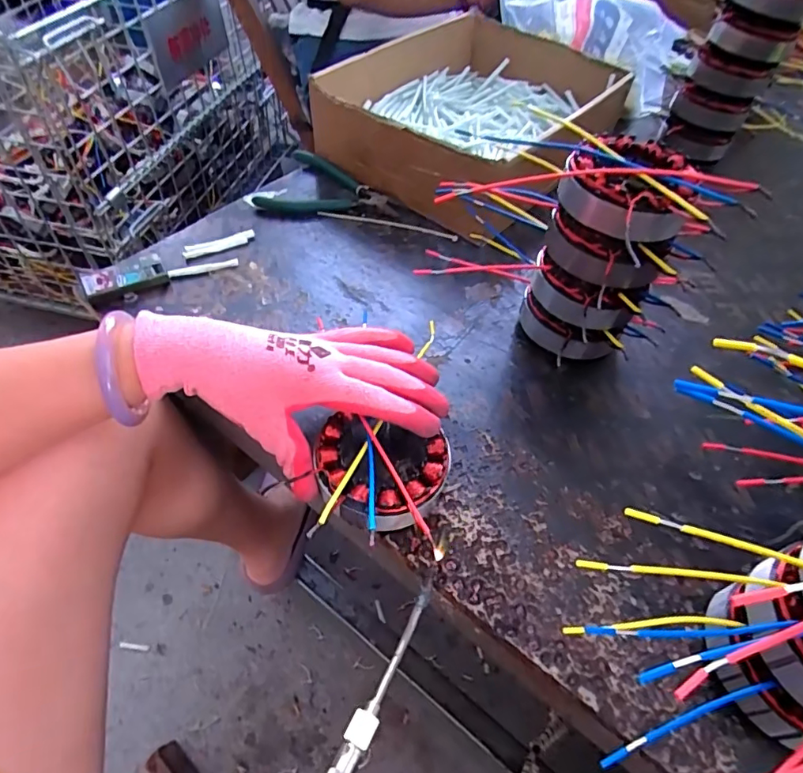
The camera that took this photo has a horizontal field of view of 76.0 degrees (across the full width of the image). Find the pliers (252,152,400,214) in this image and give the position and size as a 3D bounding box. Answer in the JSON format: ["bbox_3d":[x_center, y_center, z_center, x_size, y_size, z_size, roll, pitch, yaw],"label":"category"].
[{"bbox_3d":[-0.071,-0.211,0.557,0.135,0.011,0.112,17,53,8],"label":"pliers"}]

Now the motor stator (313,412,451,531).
[{"bbox_3d":[-0.012,0.054,0.334,0.081,0.045,0.073,-8,54,-10],"label":"motor stator"}]

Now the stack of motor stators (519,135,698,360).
[{"bbox_3d":[0.147,-0.094,0.392,0.084,0.162,0.087,25,55,14],"label":"stack of motor stators"}]

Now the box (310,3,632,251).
[{"bbox_3d":[0.102,-0.316,0.601,0.257,0.090,0.377,33,57,19],"label":"box"}]

